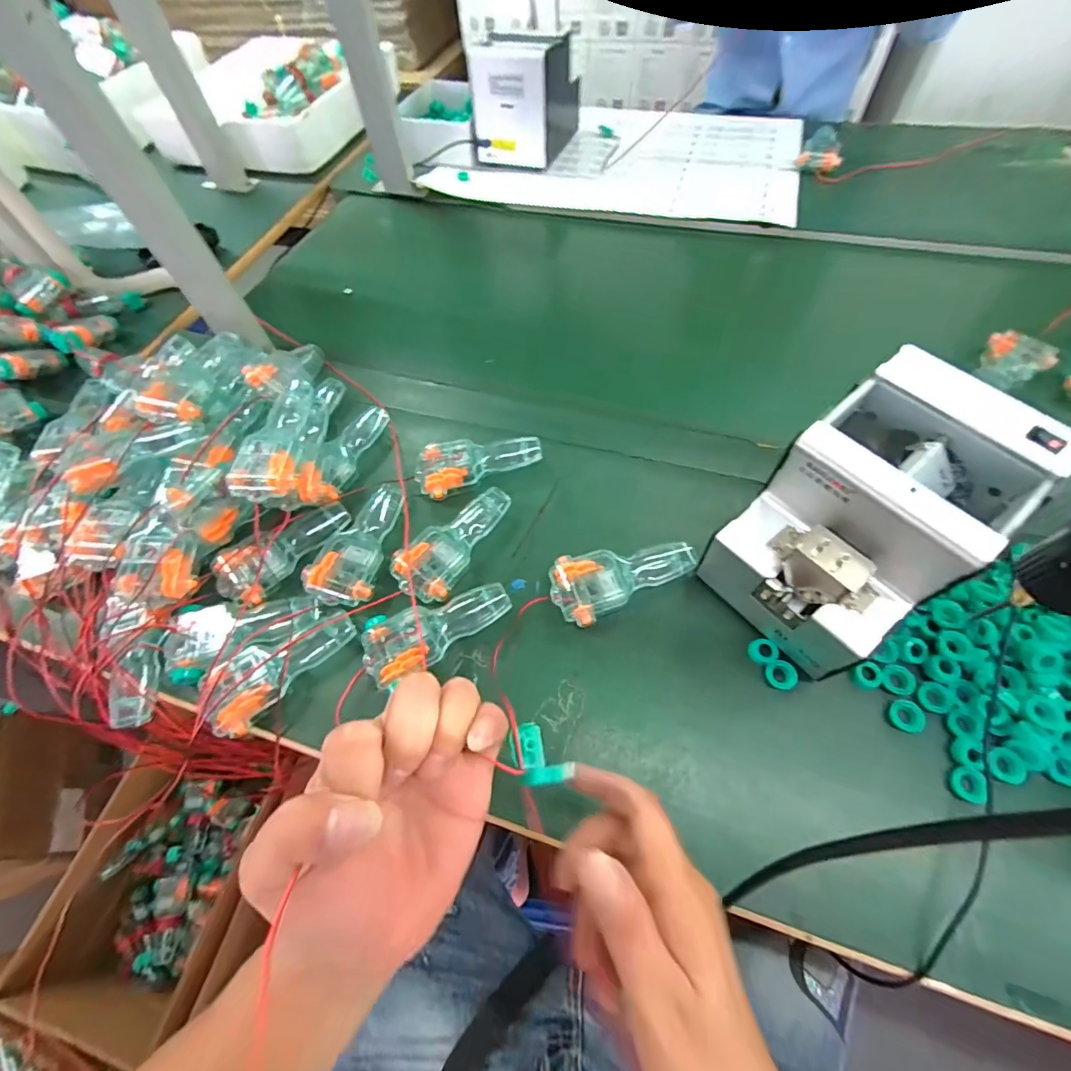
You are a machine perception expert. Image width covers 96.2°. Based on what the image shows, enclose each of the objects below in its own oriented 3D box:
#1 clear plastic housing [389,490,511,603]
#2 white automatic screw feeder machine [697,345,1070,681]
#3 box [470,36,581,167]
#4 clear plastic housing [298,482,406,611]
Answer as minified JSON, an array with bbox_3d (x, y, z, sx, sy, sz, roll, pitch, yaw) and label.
[{"bbox_3d":[-0.078,0.001,0.445,0.056,0.019,0.126,24,64,16],"label":"clear plastic housing"},{"bbox_3d":[0.236,-0.004,0.364,0.169,0.171,0.122,-37,64,-17],"label":"white automatic screw feeder machine"},{"bbox_3d":[-0.014,-0.727,0.796,0.121,0.146,0.179,16,62,13],"label":"box"},{"bbox_3d":[-0.167,0.004,0.448,0.057,0.023,0.123,6,61,7],"label":"clear plastic housing"}]

